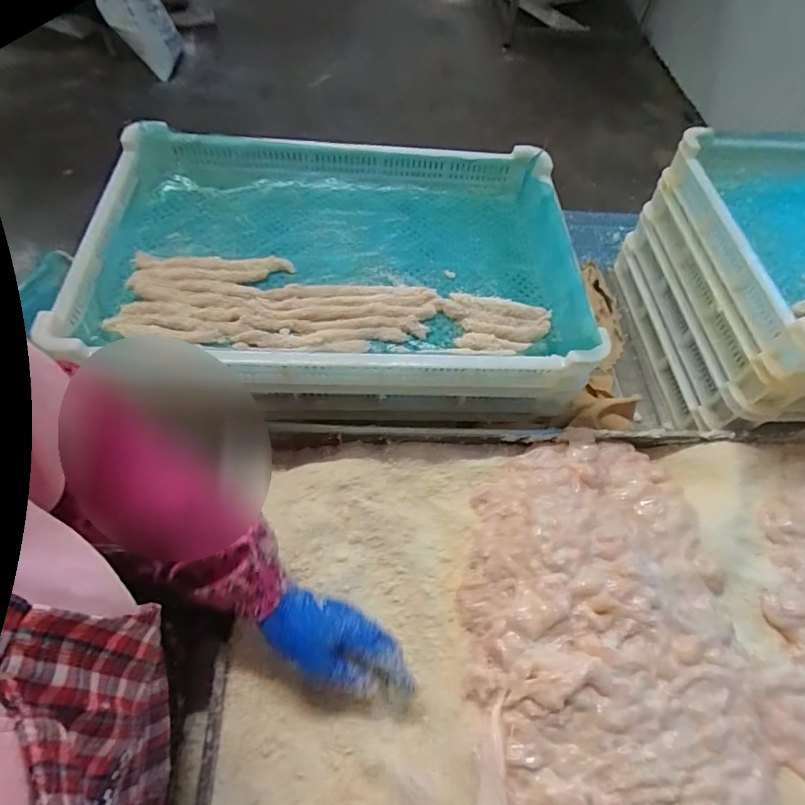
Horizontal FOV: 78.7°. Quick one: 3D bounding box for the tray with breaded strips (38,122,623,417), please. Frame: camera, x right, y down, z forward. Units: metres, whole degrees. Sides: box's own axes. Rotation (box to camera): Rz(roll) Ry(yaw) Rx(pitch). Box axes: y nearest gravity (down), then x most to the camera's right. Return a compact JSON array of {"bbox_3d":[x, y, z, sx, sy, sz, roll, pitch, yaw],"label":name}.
[{"bbox_3d":[-0.085,-0.183,0.643,0.592,0.099,0.399,1,59,-4],"label":"tray with breaded strips"}]

